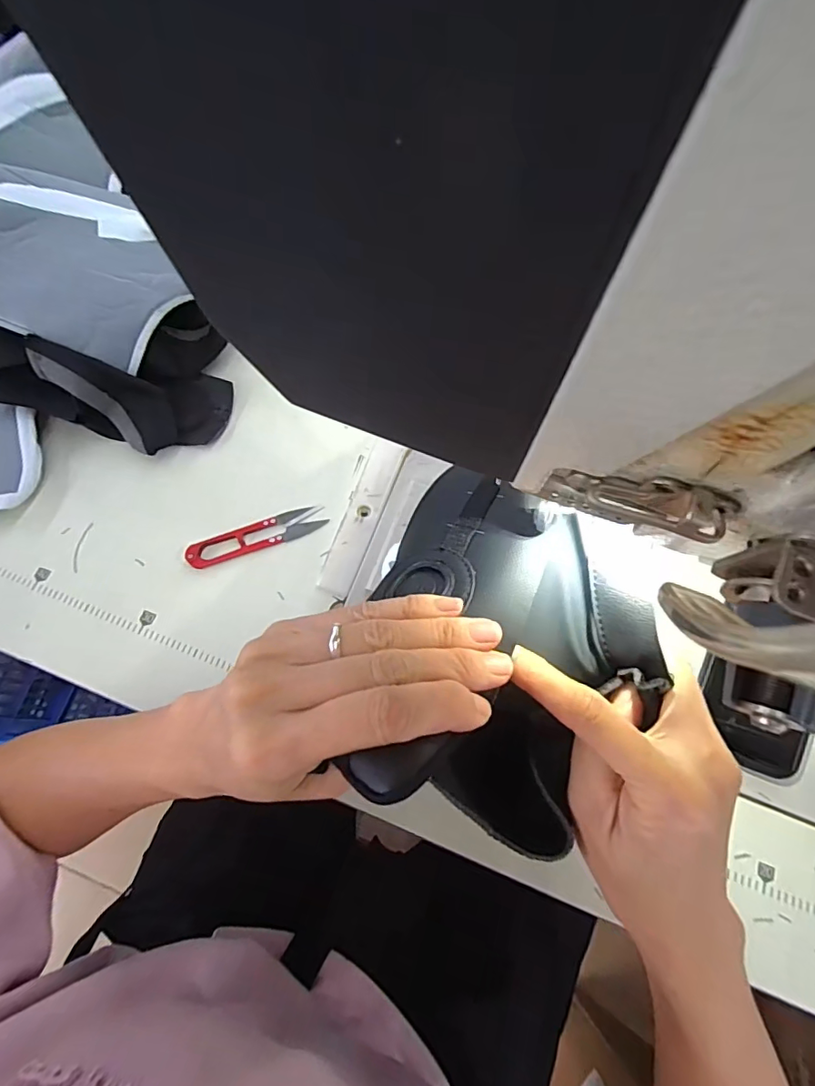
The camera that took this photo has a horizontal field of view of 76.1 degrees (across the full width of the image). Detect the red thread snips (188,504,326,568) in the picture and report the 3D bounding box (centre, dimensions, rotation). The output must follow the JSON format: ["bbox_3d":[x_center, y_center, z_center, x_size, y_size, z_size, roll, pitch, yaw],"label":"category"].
[{"bbox_3d":[-0.129,-0.007,0.445,0.117,0.013,0.024,-19,72,-7],"label":"red thread snips"}]

